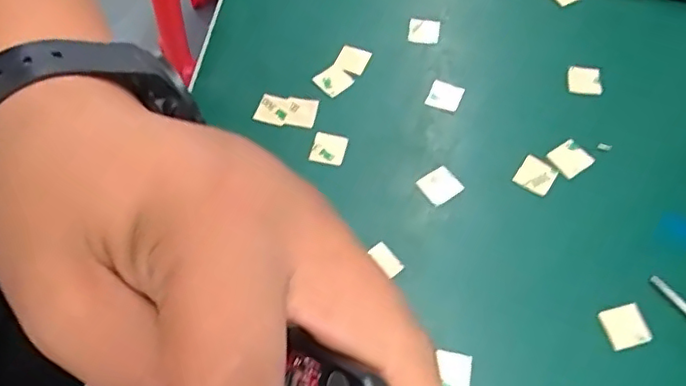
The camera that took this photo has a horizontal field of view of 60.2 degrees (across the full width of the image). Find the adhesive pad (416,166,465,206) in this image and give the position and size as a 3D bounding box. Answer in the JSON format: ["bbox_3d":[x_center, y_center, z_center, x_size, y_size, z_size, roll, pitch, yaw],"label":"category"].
[{"bbox_3d":[0.043,-0.004,0.263,0.016,0.004,0.015,-33,65,-16],"label":"adhesive pad"}]

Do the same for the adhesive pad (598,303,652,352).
[{"bbox_3d":[0.111,0.053,0.233,0.015,0.004,0.015,-14,62,-7],"label":"adhesive pad"}]

